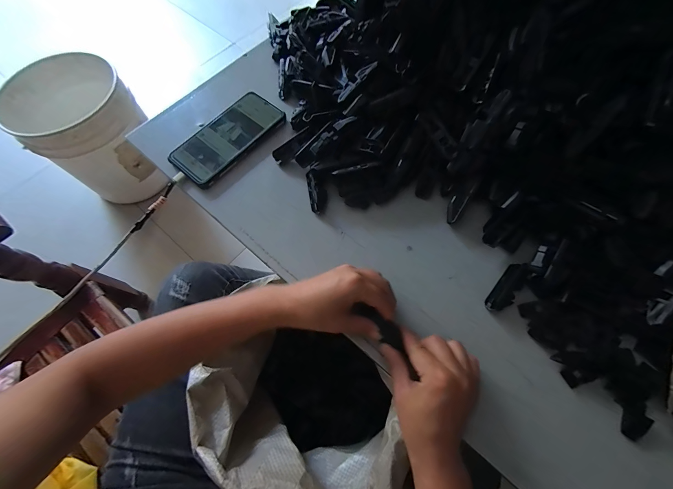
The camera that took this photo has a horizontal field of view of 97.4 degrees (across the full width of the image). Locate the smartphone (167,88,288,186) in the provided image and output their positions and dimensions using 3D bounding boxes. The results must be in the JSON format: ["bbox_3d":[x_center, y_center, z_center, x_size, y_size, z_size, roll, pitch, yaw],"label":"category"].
[{"bbox_3d":[-0.162,-0.163,0.440,0.088,0.014,0.170,39,72,10],"label":"smartphone"}]

